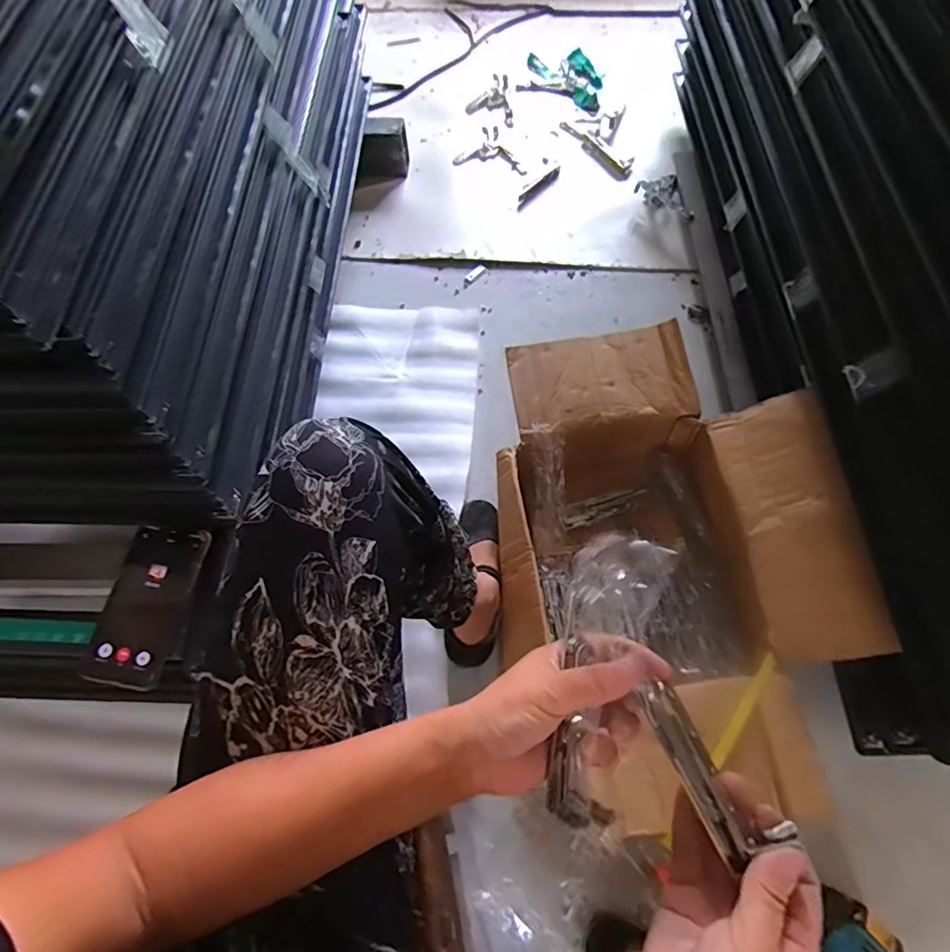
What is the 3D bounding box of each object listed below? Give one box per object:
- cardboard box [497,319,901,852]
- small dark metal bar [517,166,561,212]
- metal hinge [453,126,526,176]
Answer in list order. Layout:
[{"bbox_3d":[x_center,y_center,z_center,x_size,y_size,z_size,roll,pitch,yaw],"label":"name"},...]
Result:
[{"bbox_3d":[0.242,0.094,0.767,0.415,0.216,0.627,-1,66,0],"label":"cardboard box"},{"bbox_3d":[0.139,-0.638,1.211,0.032,0.010,0.156,41,72,17],"label":"small dark metal bar"},{"bbox_3d":[0.048,-0.761,1.275,0.167,0.010,0.132,14,67,7],"label":"metal hinge"}]

